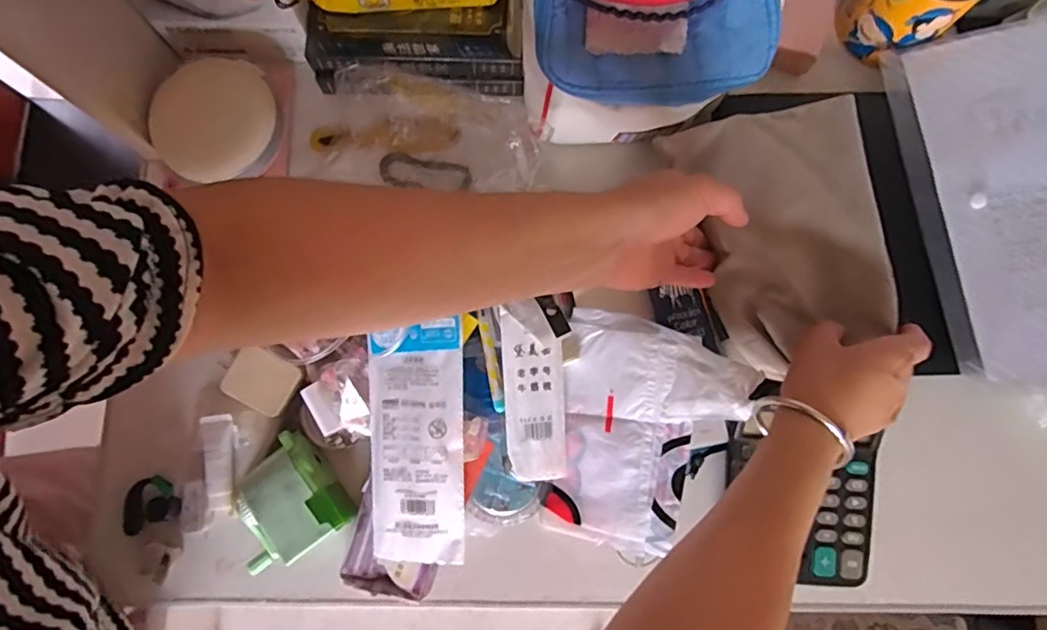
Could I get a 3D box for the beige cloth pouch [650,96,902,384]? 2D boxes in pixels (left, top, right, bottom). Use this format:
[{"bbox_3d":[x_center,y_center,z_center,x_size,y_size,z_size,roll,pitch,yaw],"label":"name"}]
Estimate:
[{"bbox_3d":[0.204,-0.066,0.444,0.132,0.042,0.198,-12,77,-2],"label":"beige cloth pouch"}]

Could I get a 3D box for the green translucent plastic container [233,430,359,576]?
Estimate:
[{"bbox_3d":[-0.188,0.150,0.443,0.088,0.037,0.087,-36,82,-7],"label":"green translucent plastic container"}]

